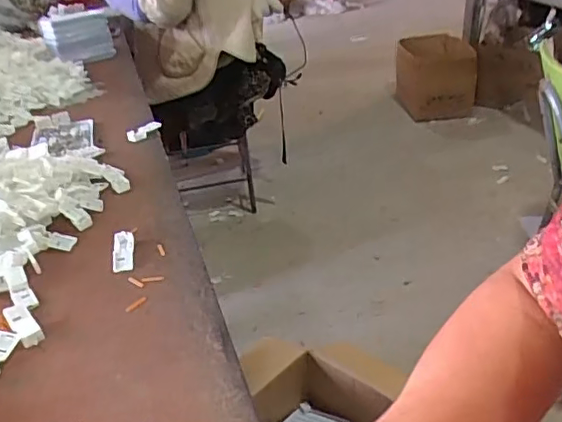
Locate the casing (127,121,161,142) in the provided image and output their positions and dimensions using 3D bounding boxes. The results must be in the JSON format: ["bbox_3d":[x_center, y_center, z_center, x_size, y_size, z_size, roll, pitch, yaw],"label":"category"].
[{"bbox_3d":[-0.217,-0.127,0.898,0.055,0.011,0.028,-29,37,-12],"label":"casing"}]

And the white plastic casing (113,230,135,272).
[{"bbox_3d":[-0.168,0.043,0.606,0.021,0.006,0.058,-8,43,-6],"label":"white plastic casing"}]

